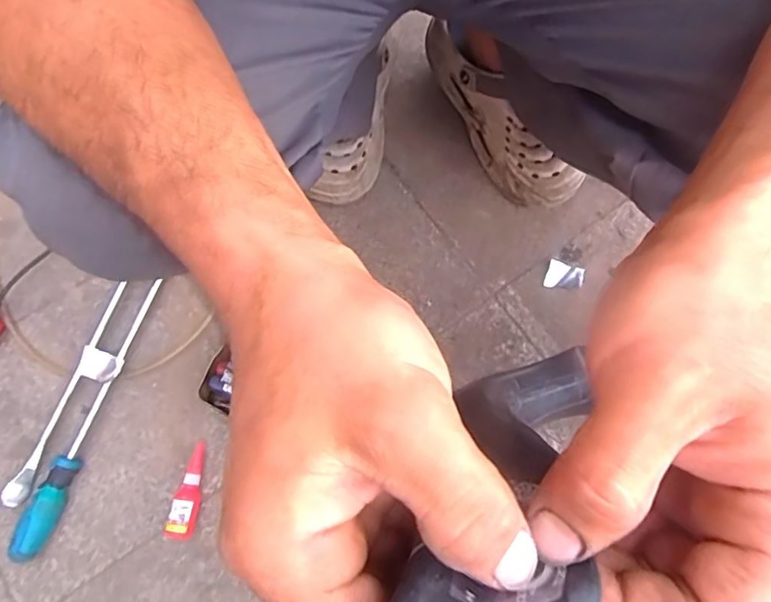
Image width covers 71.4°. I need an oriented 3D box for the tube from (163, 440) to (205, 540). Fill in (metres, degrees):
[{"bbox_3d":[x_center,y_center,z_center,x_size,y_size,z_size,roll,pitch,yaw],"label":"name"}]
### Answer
[{"bbox_3d":[-0.206,0.196,0.561,0.032,0.030,0.093,11,75,5],"label":"tube"}]

